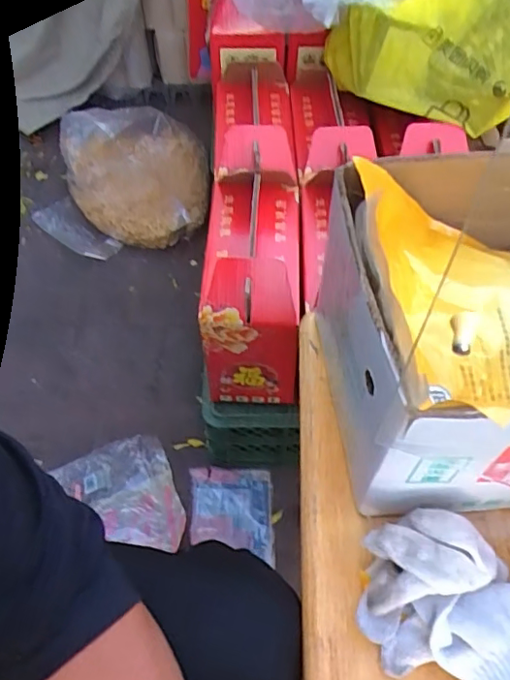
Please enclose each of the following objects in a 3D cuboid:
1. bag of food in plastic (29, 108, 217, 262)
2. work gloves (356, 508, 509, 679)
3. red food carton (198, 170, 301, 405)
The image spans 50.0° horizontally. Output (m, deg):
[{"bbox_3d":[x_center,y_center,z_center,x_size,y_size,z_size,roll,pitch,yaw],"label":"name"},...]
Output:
[{"bbox_3d":[-0.352,-0.420,1.426,0.459,0.172,0.376,-1,57,0],"label":"bag of food in plastic"},{"bbox_3d":[0.156,0.205,0.401,0.167,0.084,0.107,29,62,19],"label":"work gloves"},{"bbox_3d":[-0.002,-0.095,0.885,0.136,0.288,0.280,2,57,2],"label":"red food carton"}]

